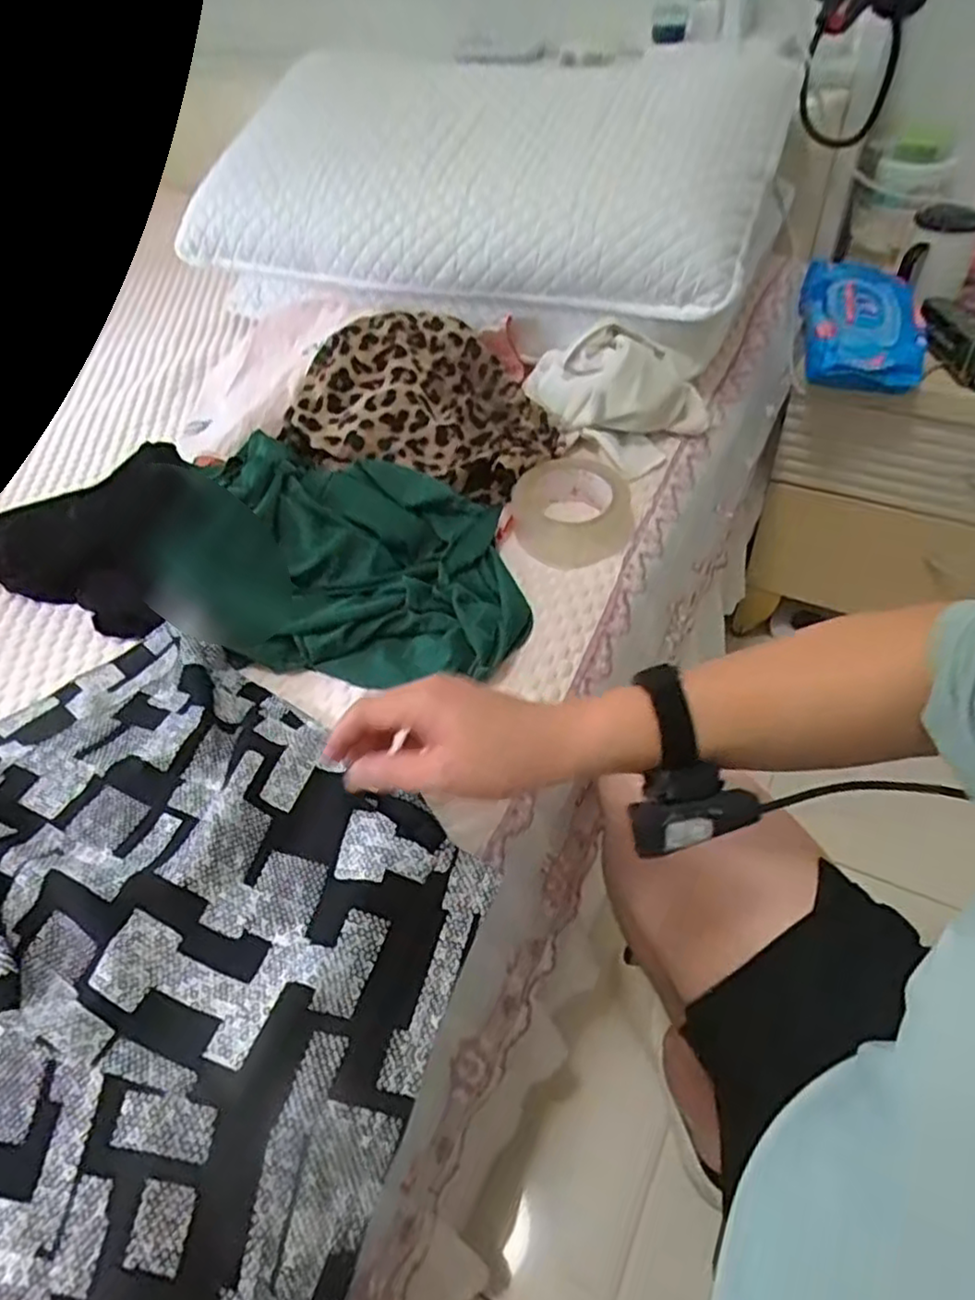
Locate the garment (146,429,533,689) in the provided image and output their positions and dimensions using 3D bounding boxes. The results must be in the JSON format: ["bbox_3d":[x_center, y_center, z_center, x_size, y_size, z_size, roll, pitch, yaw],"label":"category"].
[{"bbox_3d":[-0.133,-0.090,0.633,0.342,0.062,0.218,13,51,17],"label":"garment"}]

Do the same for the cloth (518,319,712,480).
[{"bbox_3d":[0.130,-0.276,0.757,0.165,0.114,0.115,31,59,29],"label":"cloth"}]

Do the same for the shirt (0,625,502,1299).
[{"bbox_3d":[-0.256,0.232,0.418,0.413,0.077,0.531,14,51,17],"label":"shirt"}]

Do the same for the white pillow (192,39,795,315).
[{"bbox_3d":[-0.006,-0.585,0.842,0.643,0.071,0.402,15,70,16],"label":"white pillow"}]

